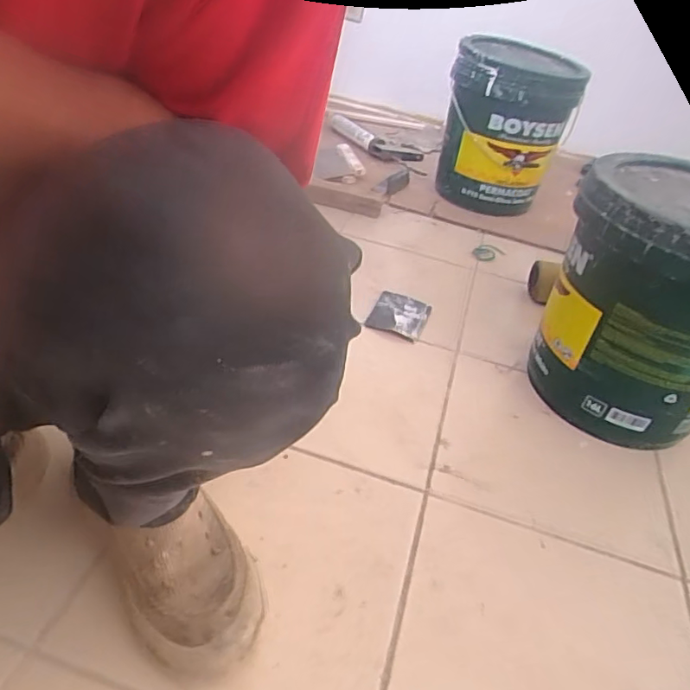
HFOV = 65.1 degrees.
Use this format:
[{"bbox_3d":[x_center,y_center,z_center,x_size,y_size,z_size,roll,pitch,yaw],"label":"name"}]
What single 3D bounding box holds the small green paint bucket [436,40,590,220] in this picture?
[{"bbox_3d":[0.441,-0.580,1.505,0.323,0.432,0.283,22,39,14],"label":"small green paint bucket"}]

